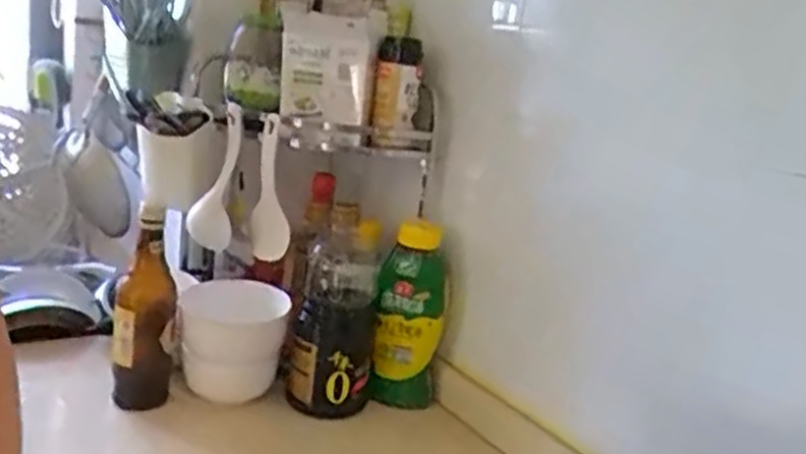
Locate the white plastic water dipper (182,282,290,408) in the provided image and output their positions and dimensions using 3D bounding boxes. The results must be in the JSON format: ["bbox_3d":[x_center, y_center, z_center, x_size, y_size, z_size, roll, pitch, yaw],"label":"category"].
[{"bbox_3d":[-0.223,0.141,0.987,0.126,0.127,0.139,4,15,-14],"label":"white plastic water dipper"}]

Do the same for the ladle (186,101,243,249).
[{"bbox_3d":[-0.231,-0.065,0.966,0.058,0.184,0.034,11,-10,18],"label":"ladle"}]

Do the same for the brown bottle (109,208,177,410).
[{"bbox_3d":[-0.301,0.097,0.881,0.066,0.227,0.061,2,15,-21],"label":"brown bottle"}]

